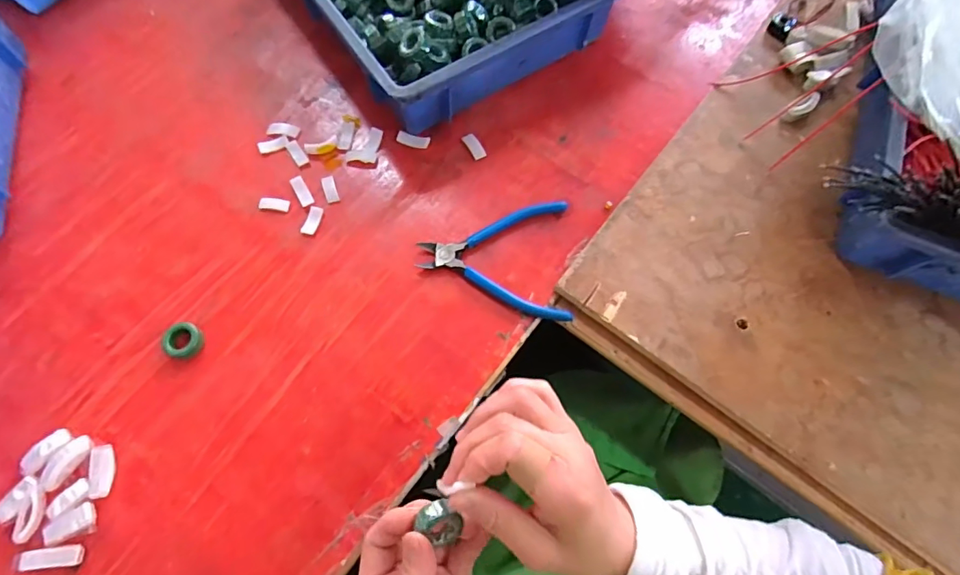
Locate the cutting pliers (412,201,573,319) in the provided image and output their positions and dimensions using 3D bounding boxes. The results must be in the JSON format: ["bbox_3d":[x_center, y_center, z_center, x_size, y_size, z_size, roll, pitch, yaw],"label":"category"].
[{"bbox_3d":[0.014,-0.031,0.467,0.138,0.010,0.118,2,68,2],"label":"cutting pliers"}]

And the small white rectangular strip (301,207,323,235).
[{"bbox_3d":[-0.164,-0.065,0.485,0.014,0.005,0.030,14,69,6],"label":"small white rectangular strip"}]

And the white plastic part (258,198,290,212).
[{"bbox_3d":[-0.204,-0.082,0.493,0.031,0.004,0.014,10,69,4],"label":"white plastic part"}]

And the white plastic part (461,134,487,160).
[{"bbox_3d":[-0.006,-0.147,0.517,0.014,0.004,0.031,-28,71,-10],"label":"white plastic part"}]

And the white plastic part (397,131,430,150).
[{"bbox_3d":[-0.070,-0.153,0.517,0.034,0.005,0.013,9,69,4],"label":"white plastic part"}]

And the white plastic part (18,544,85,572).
[{"bbox_3d":[-0.321,0.203,0.371,0.041,0.011,0.014,-7,68,-2],"label":"white plastic part"}]

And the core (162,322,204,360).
[{"bbox_3d":[-0.260,0.047,0.437,0.031,0.016,0.031,20,70,8],"label":"core"}]

